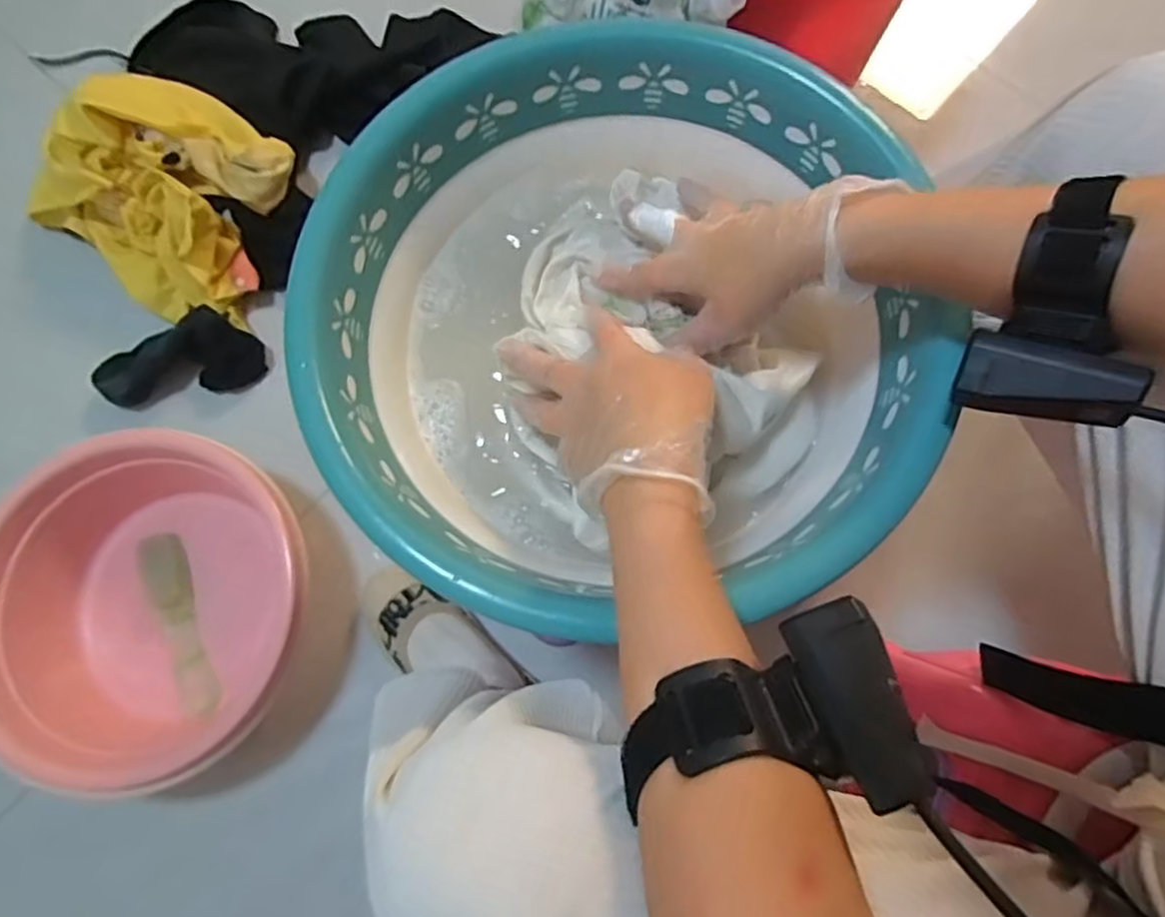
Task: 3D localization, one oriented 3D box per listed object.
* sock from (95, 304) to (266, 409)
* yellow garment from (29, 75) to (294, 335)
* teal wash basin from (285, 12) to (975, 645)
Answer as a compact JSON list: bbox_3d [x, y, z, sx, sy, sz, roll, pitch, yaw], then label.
[{"bbox_3d":[-0.450,-0.112,0.761,0.179,0.042,0.081,-11,77,-1],"label":"sock"},{"bbox_3d":[-0.463,-0.304,0.757,0.278,0.107,0.225,36,81,9],"label":"yellow garment"},{"bbox_3d":[0.022,-0.083,0.426,0.331,0.103,0.353,0,77,2],"label":"teal wash basin"}]

